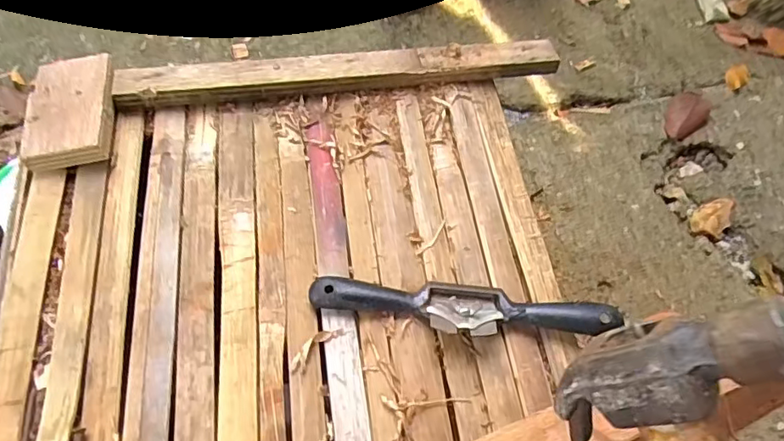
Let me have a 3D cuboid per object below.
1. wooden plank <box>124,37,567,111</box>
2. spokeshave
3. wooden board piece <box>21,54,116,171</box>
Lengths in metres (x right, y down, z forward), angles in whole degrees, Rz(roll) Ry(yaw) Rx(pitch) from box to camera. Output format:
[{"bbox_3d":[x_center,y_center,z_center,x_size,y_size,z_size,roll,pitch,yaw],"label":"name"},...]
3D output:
[{"bbox_3d":[-0.038,-0.124,0.464,0.356,0.019,0.032,-7,61,-8],"label":"wooden plank"},{"bbox_3d":[0.047,0.059,0.372,0.199,0.021,0.037,7,60,0],"label":"spokeshave"},{"bbox_3d":[-0.240,-0.082,0.419,0.058,0.015,0.096,-6,60,-8],"label":"wooden board piece"}]

